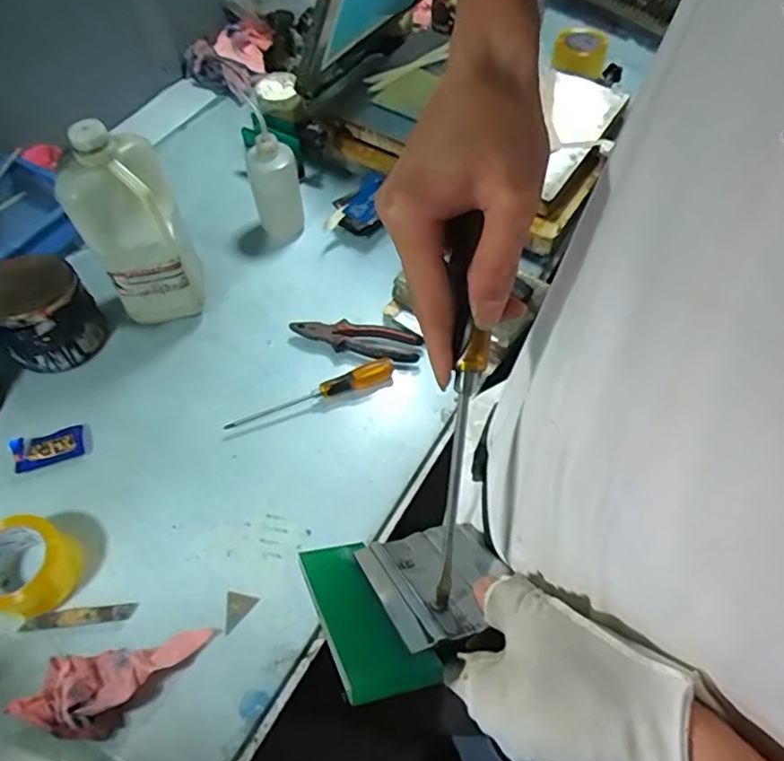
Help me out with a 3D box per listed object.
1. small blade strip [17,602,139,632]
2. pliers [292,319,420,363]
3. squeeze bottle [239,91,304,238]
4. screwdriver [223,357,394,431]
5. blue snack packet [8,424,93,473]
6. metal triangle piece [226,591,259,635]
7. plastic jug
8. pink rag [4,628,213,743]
[{"bbox_3d":[-0.357,0.271,0.653,0.123,0.004,0.017,-5,58,-9],"label":"small blade strip"},{"bbox_3d":[-0.055,-0.064,0.842,0.191,0.017,0.052,12,60,8],"label":"pliers"},{"bbox_3d":[-0.182,-0.315,0.884,0.073,0.204,0.057,-11,59,-5],"label":"squeeze bottle"},{"bbox_3d":[-0.112,0.019,0.794,0.240,0.024,0.030,-20,61,-10],"label":"screwdriver"},{"bbox_3d":[-0.455,0.087,0.765,0.099,0.010,0.050,-16,60,-8],"label":"blue snack packet"},{"bbox_3d":[-0.180,0.269,0.663,0.038,0.004,0.043,12,60,8],"label":"metal triangle piece"},{"bbox_3d":[-0.341,-0.200,0.776,0.120,0.283,0.103,-17,60,-9],"label":"plastic jug"},{"bbox_3d":[-0.289,0.319,0.596,0.181,0.058,0.082,-11,59,-5],"label":"pink rag"}]

